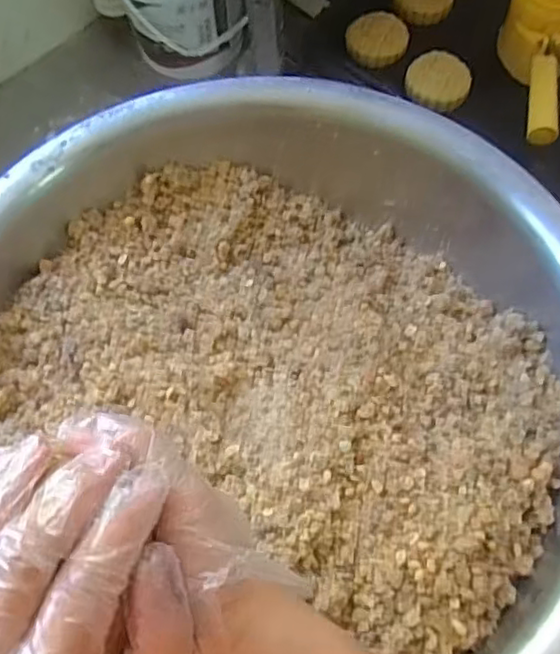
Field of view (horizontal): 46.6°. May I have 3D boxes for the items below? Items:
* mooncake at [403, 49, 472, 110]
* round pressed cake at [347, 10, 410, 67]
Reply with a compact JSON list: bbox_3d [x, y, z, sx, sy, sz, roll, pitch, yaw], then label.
[{"bbox_3d":[0.177,-0.277,0.724,0.071,0.016,0.070,-1,66,2],"label":"mooncake"},{"bbox_3d":[0.114,-0.339,0.761,0.072,0.012,0.078,-1,66,2],"label":"round pressed cake"}]

